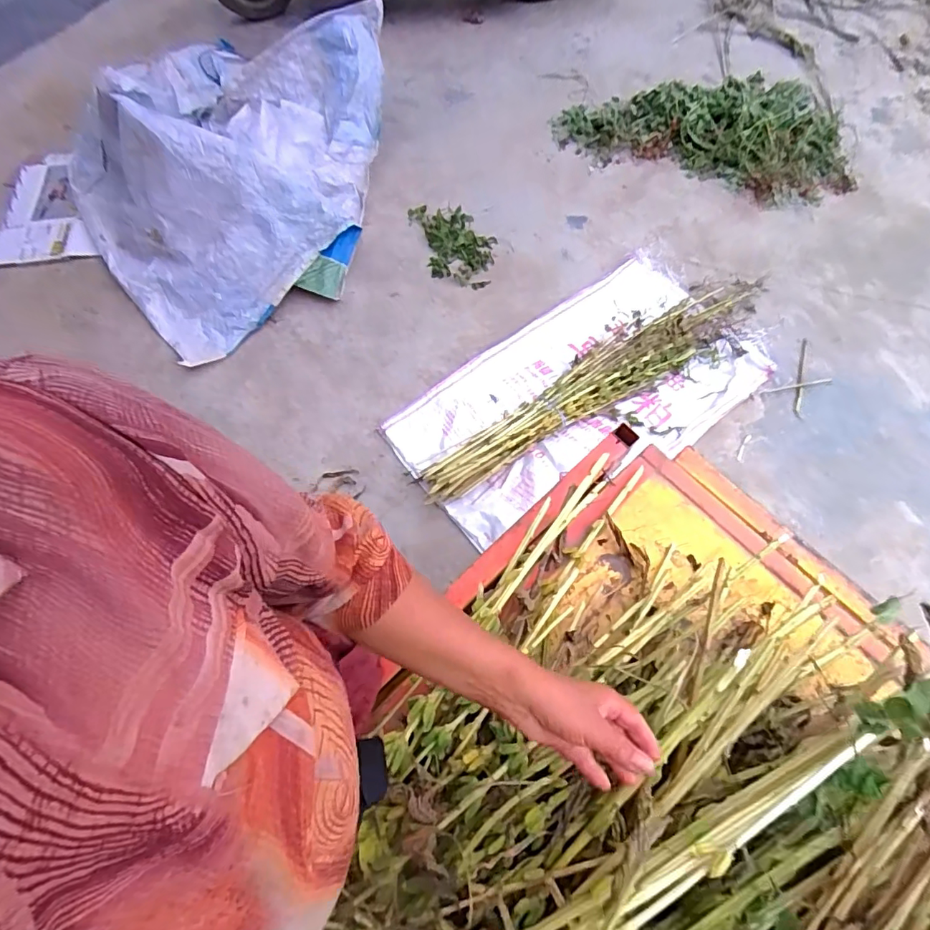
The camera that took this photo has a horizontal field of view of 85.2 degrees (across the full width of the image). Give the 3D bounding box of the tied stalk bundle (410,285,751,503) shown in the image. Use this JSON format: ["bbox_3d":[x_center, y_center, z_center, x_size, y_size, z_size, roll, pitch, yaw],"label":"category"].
[{"bbox_3d":[0.397,-0.245,1.466,1.179,0.092,0.181,-32,69,-10],"label":"tied stalk bundle"}]

